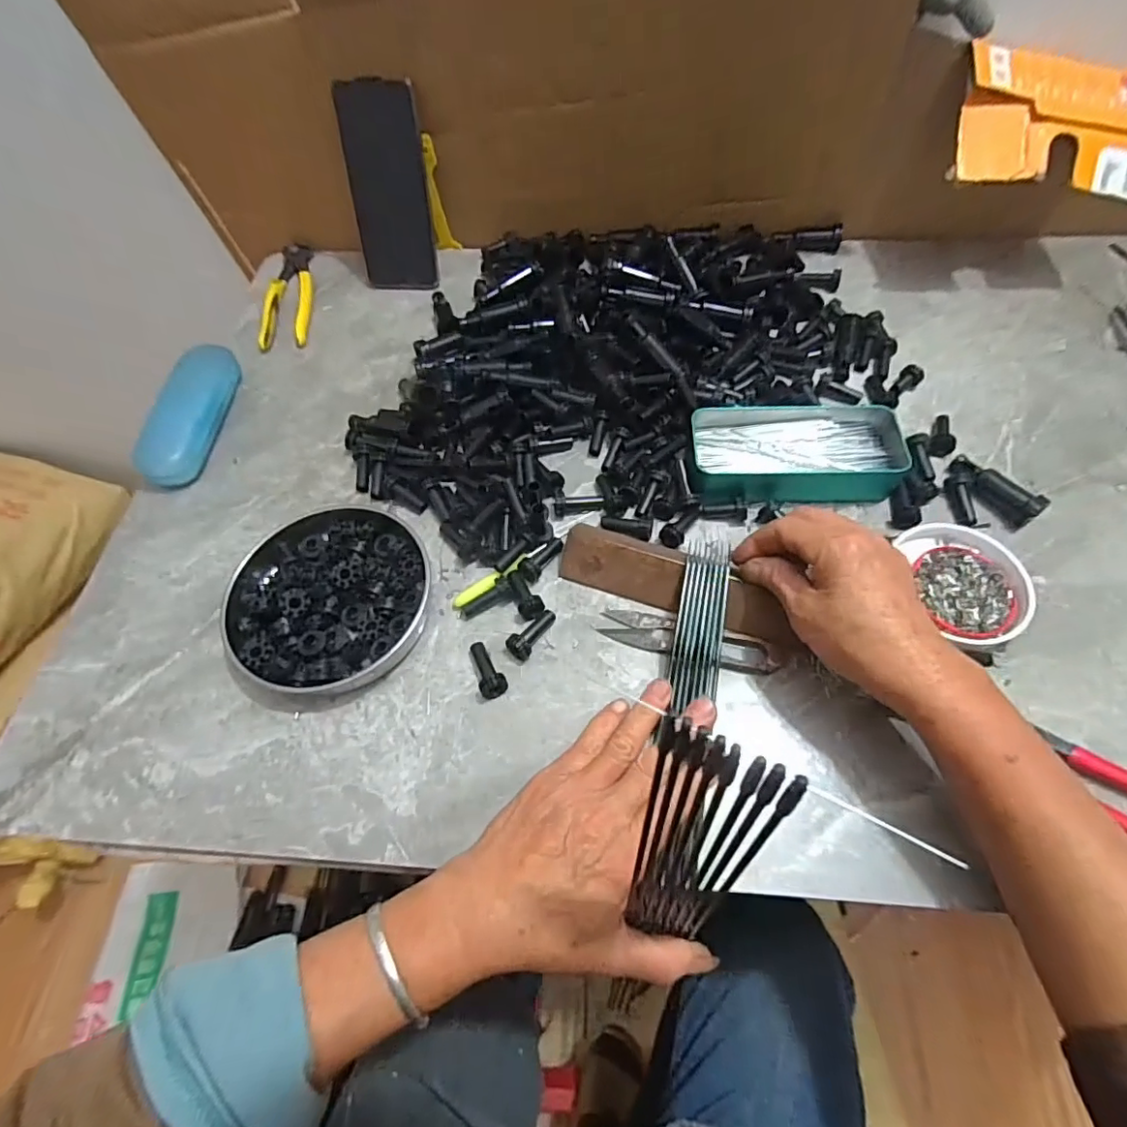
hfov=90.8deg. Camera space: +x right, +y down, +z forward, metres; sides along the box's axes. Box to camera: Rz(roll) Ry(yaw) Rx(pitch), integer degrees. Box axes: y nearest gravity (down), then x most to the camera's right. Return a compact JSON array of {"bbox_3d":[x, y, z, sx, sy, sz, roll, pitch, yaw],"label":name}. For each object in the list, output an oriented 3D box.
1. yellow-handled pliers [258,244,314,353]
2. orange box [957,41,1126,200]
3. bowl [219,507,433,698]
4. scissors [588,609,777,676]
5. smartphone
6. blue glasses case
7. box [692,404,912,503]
[{"bbox_3d":[-0.285,-0.280,0.582,0.044,0.017,0.159,-8,61,0],"label":"yellow-handled pliers"},{"bbox_3d":[0.411,-0.368,0.460,0.159,0.016,0.113,5,87,-3],"label":"orange box"},{"bbox_3d":[-0.166,0.020,0.391,0.138,0.030,0.134,-2,61,3],"label":"bowl"},{"bbox_3d":[0.082,0.050,0.372,0.115,0.010,0.026,12,62,10],"label":"scissors"},{"bbox_3d":[-0.165,-0.352,0.530,0.072,0.163,0.009,2,41,3],"label":"smartphone"},{"bbox_3d":[-0.325,-0.134,0.485,0.049,0.038,0.148,-2,61,3],"label":"blue glasses case"},{"bbox_3d":[0.174,-0.085,0.427,0.152,0.028,0.078,-4,61,2],"label":"box"}]

